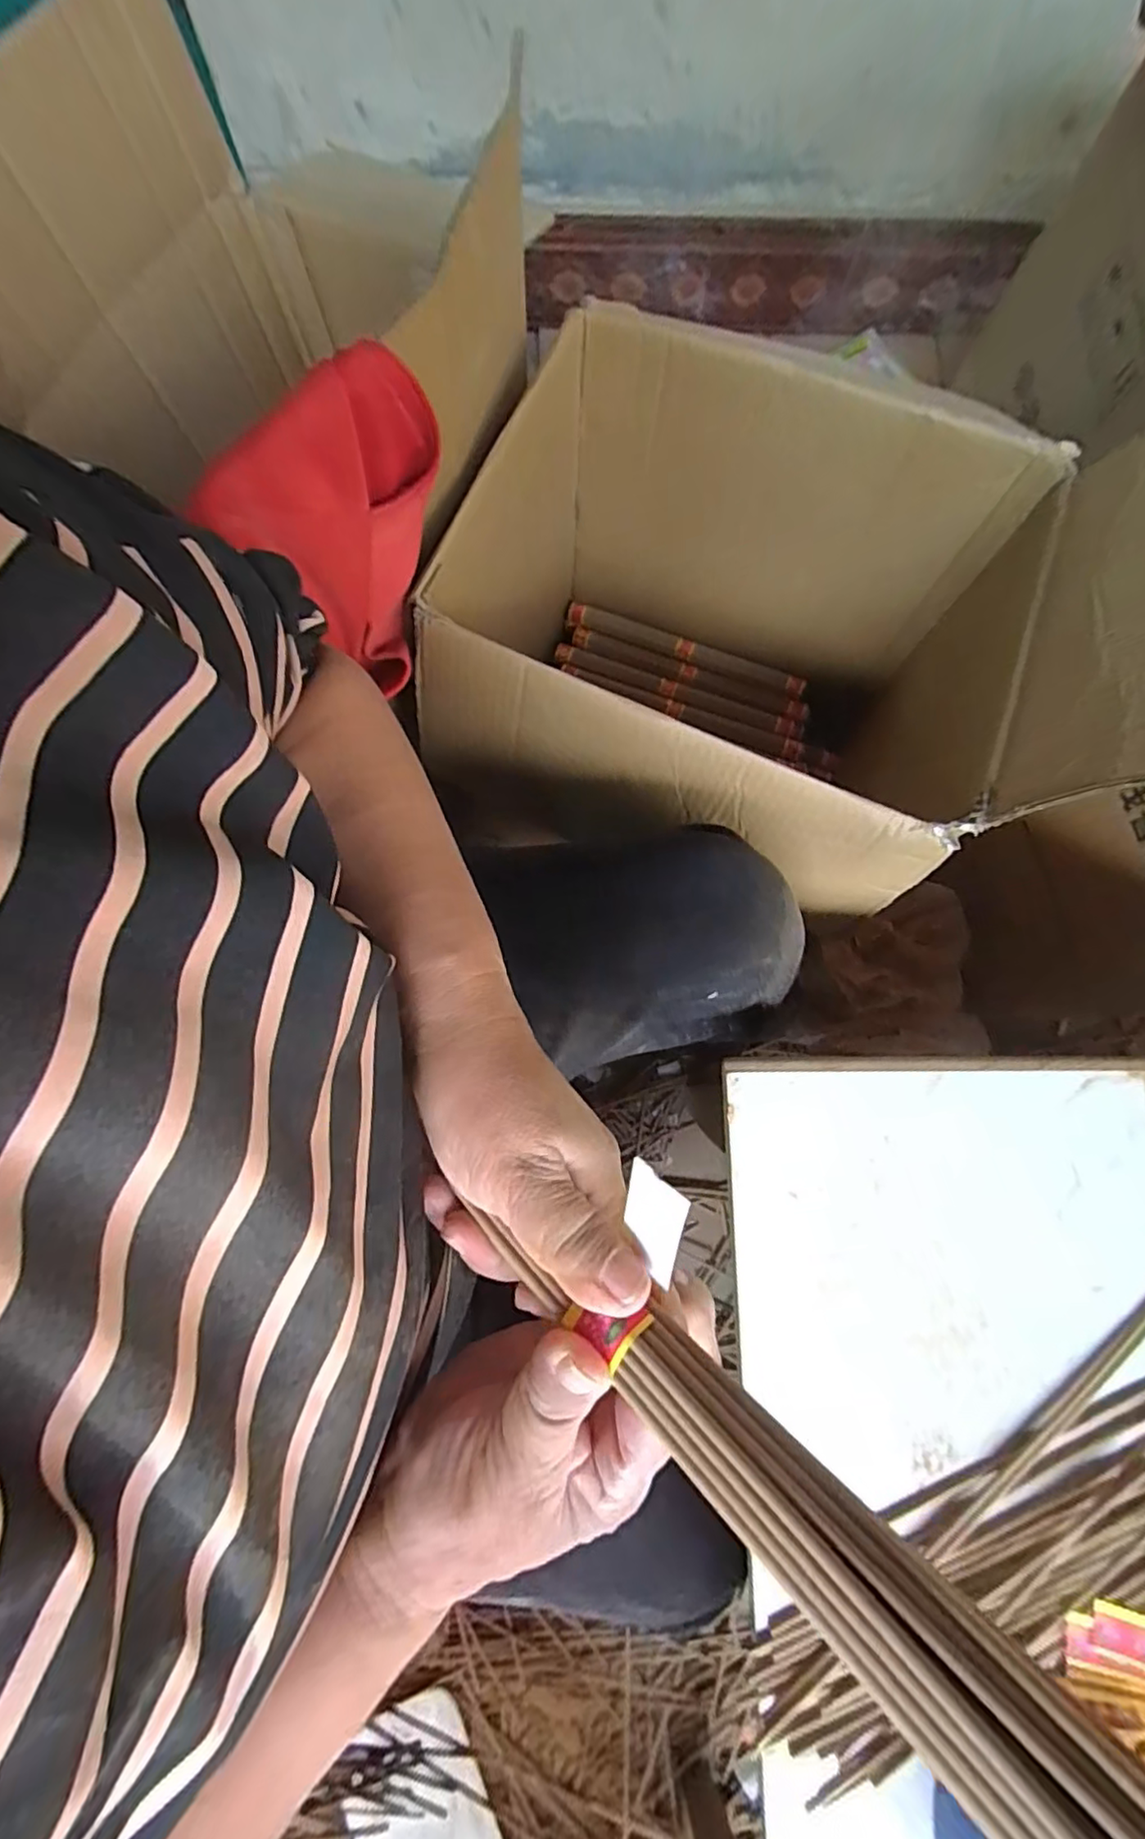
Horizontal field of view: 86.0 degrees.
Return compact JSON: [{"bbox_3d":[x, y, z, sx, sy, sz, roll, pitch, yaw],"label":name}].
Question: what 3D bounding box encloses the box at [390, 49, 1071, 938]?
[{"bbox_3d":[0.144,-0.237,0.614,0.469,0.323,0.440,18,77,3],"label":"box"}]

